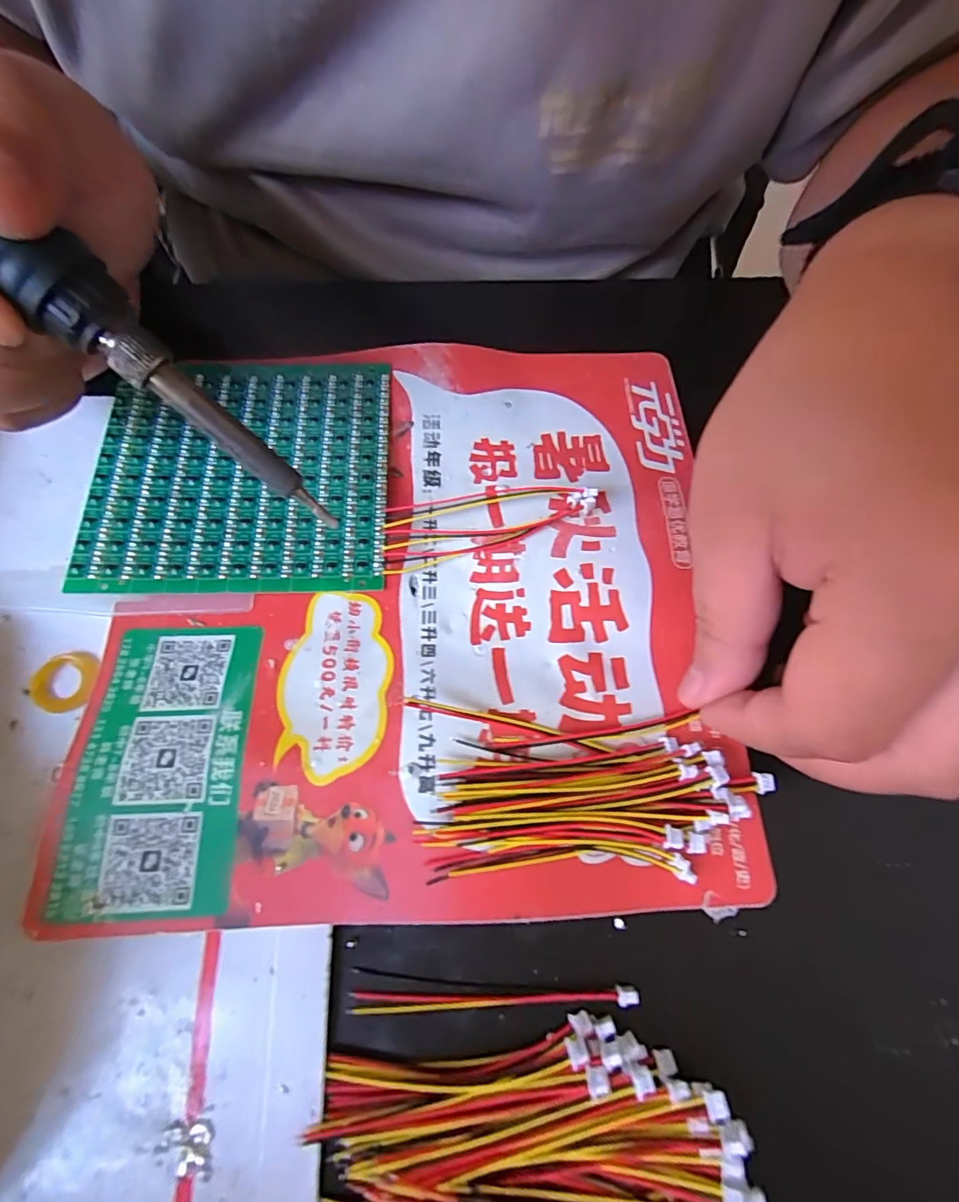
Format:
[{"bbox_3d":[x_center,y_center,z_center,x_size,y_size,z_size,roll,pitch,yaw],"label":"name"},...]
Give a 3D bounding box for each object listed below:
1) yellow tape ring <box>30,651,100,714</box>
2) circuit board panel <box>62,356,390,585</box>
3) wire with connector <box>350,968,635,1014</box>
[{"bbox_3d":[-0.129,0.025,0.161,0.020,0.004,0.019,0,70,0],"label":"yellow tape ring"},{"bbox_3d":[-0.083,-0.047,0.183,0.099,0.004,0.093,-1,70,-3],"label":"circuit board panel"},{"bbox_3d":[0.003,0.104,0.134,0.073,0.007,0.010,3,70,1],"label":"wire with connector"}]

